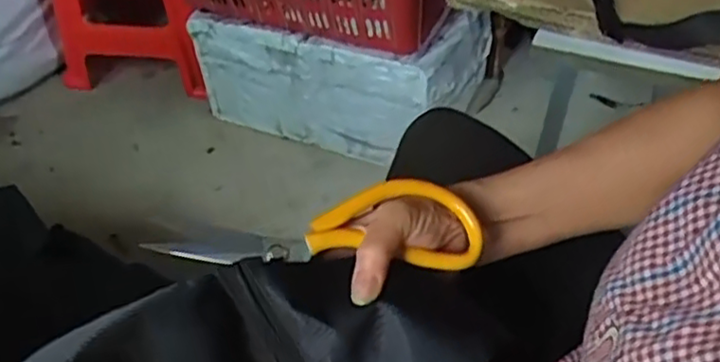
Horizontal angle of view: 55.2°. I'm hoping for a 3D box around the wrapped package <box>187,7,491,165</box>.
[{"bbox_3d":[-0.037,-0.220,1.329,0.503,0.236,0.245,12,42,17],"label":"wrapped package"}]

